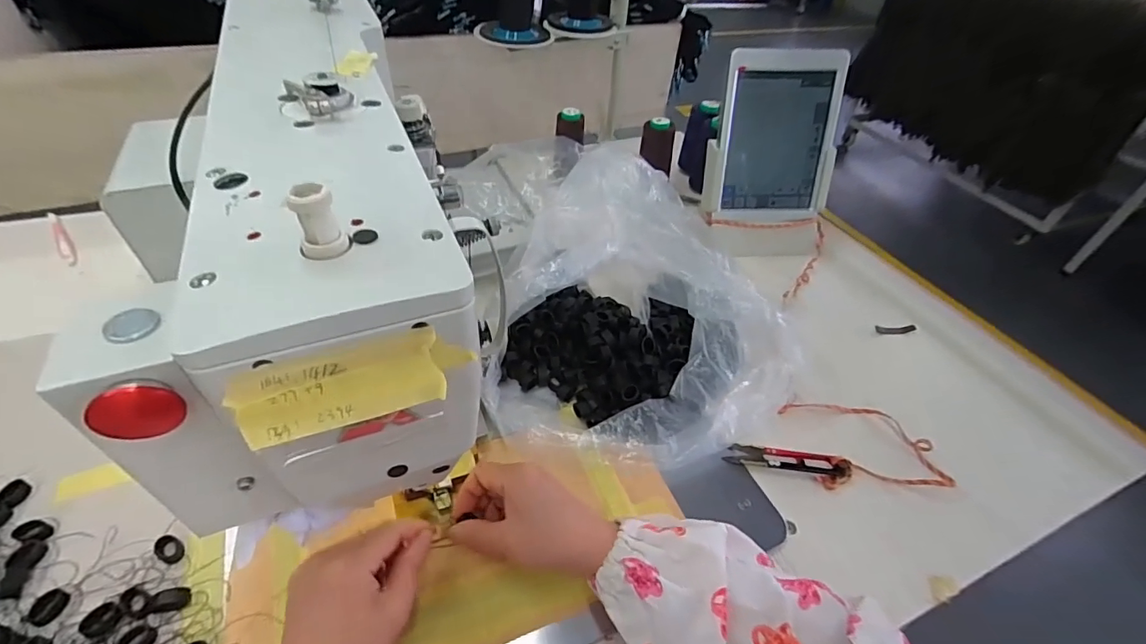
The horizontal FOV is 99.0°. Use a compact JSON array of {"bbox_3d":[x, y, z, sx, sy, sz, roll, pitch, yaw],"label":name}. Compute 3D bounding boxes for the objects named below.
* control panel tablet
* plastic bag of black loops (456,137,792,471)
[{"bbox_3d":[0.254,-0.229,0.621,0.150,0.204,0.027,-3,26,-4],"label":"control panel tablet"},{"bbox_3d":[0.057,-0.018,0.475,0.271,0.142,0.279,-12,47,-18],"label":"plastic bag of black loops"}]

